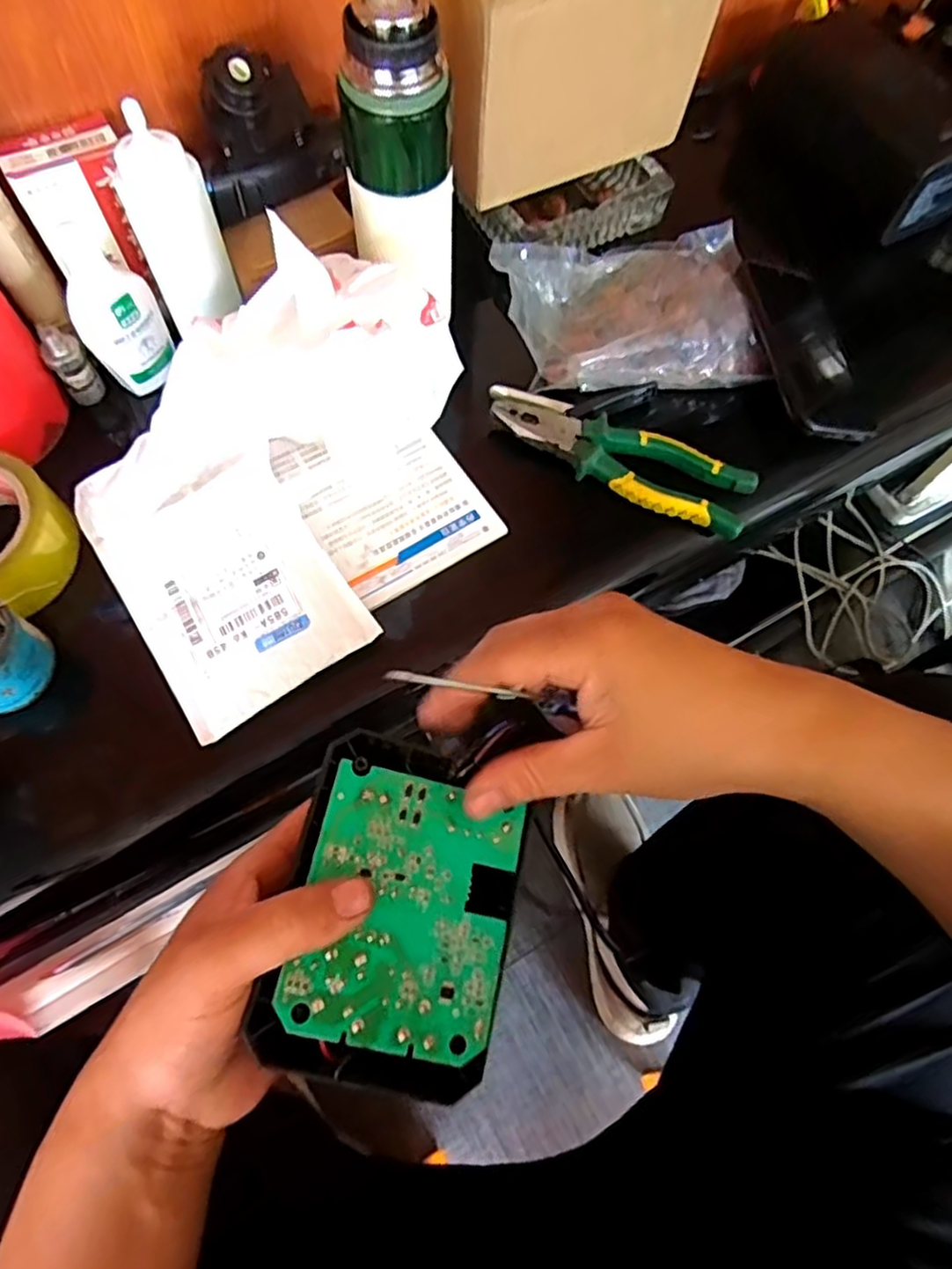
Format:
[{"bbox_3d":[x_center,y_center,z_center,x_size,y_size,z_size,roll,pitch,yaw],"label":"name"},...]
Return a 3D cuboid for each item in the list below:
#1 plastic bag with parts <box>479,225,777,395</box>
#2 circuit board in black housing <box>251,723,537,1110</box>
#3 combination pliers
[{"bbox_3d":[0.129,-0.259,0.522,0.214,0.052,0.153,-15,68,-7],"label":"plastic bag with parts"},{"bbox_3d":[-0.030,0.112,0.281,0.087,0.023,0.128,12,68,4],"label":"circuit board in black housing"},{"bbox_3d":[0.101,-0.130,0.501,0.199,0.019,0.056,23,69,8],"label":"combination pliers"}]

